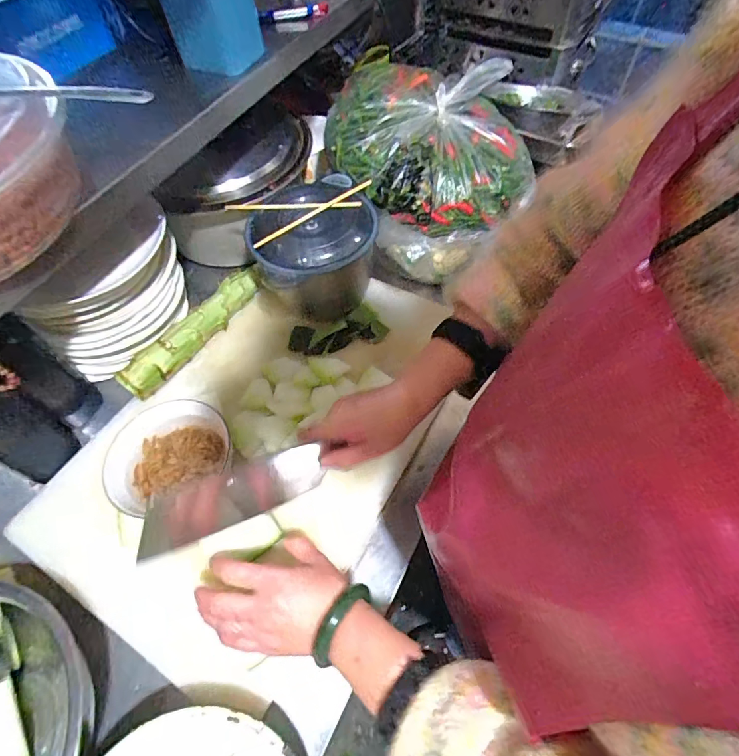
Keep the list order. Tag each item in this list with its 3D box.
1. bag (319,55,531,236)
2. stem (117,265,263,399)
[{"bbox_3d":[0.093,-0.368,0.686,0.310,0.128,0.254,-5,59,0],"label":"bag"},{"bbox_3d":[-0.267,-0.074,0.659,0.047,0.043,0.252,27,64,18],"label":"stem"}]

